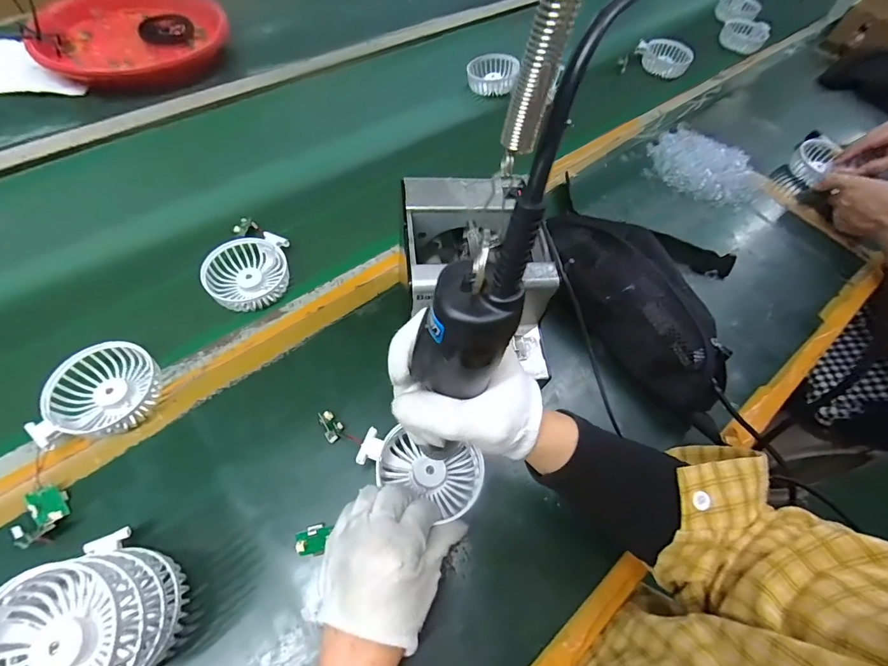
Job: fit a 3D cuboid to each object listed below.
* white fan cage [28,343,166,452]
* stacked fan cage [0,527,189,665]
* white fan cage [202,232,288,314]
[{"bbox_3d":[-0.321,0.054,0.388,0.089,0.033,0.084,-15,64,-12],"label":"white fan cage"},{"bbox_3d":[-0.242,0.200,0.281,0.092,0.103,0.104,-36,70,-23],"label":"stacked fan cage"},{"bbox_3d":[-0.223,-0.070,0.470,0.092,0.024,0.084,-19,65,-13],"label":"white fan cage"}]

